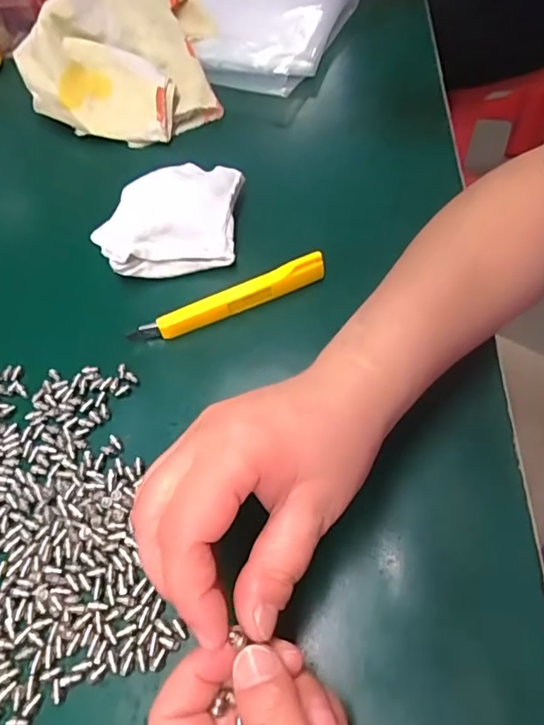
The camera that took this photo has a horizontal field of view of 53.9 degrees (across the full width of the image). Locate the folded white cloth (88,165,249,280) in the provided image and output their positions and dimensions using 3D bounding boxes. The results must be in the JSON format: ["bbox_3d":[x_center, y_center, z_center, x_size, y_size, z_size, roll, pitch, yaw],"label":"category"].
[{"bbox_3d":[-0.074,-0.104,0.386,0.103,0.029,0.083,-8,57,-1],"label":"folded white cloth"}]

